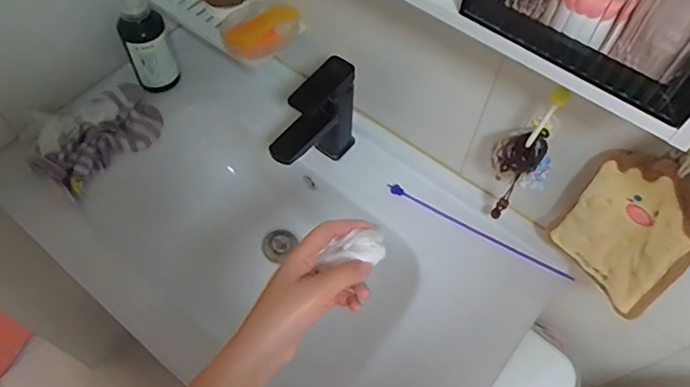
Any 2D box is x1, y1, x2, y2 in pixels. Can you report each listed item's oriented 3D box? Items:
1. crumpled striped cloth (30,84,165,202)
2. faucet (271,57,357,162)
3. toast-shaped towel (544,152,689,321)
[{"bbox_3d":[-0.372,-0.089,0.817,0.102,0.081,0.200,35,64,18],"label":"crumpled striped cloth"},{"bbox_3d":[-0.046,-0.089,0.765,0.049,0.163,0.148,37,65,19],"label":"faucet"},{"bbox_3d":[0.322,0.047,0.606,0.032,0.199,0.142,-23,62,-15],"label":"toast-shaped towel"}]

